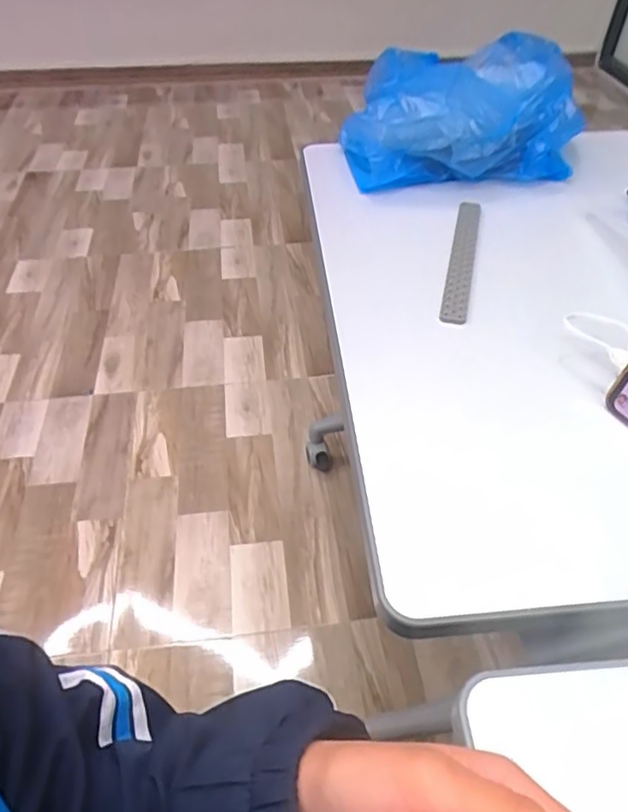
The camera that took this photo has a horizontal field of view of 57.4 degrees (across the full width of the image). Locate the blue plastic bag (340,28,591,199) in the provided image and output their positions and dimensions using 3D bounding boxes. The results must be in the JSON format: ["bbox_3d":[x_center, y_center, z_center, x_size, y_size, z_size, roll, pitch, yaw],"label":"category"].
[{"bbox_3d":[0.183,-0.385,0.744,0.282,0.114,0.228,-5,47,-5],"label":"blue plastic bag"}]

